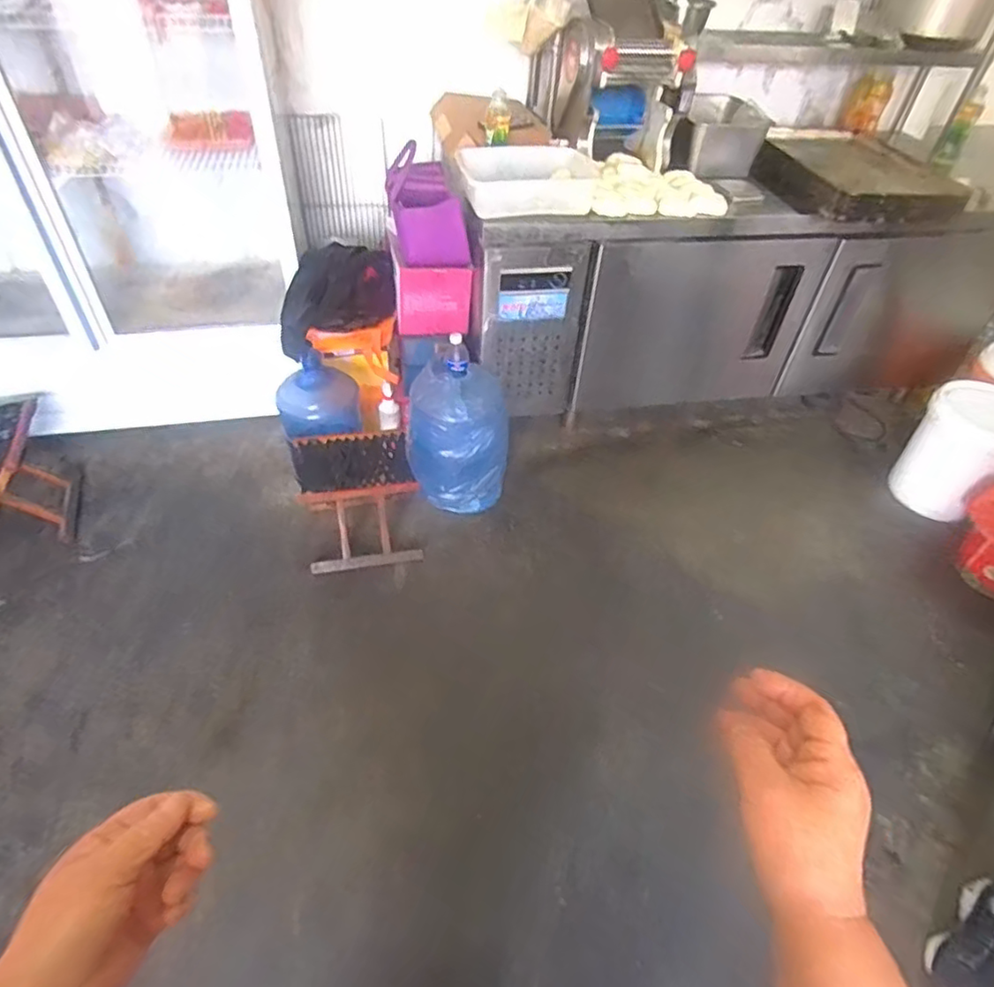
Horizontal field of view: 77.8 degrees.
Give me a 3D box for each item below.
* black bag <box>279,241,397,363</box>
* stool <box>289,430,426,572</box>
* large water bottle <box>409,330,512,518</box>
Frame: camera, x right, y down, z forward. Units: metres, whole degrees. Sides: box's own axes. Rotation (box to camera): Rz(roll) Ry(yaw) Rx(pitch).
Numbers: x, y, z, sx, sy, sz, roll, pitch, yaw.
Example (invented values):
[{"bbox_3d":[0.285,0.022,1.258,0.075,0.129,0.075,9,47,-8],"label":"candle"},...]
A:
[{"bbox_3d":[-0.475,-0.574,1.812,0.349,0.202,0.221,-16,48,-20],"label":"black bag"},{"bbox_3d":[-0.391,0.014,1.742,0.322,0.283,0.287,-8,46,-12],"label":"stool"},{"bbox_3d":[-0.107,-0.205,1.863,0.303,0.450,0.276,5,44,0],"label":"large water bottle"}]

